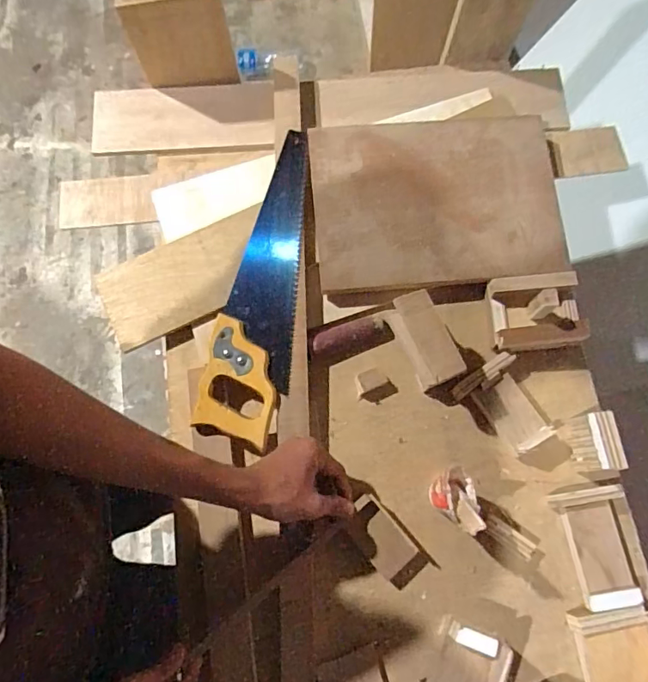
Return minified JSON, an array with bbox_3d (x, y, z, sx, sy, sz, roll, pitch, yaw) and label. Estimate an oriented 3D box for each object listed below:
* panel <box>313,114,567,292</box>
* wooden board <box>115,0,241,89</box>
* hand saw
[{"bbox_3d":[0.143,-0.184,0.643,0.308,0.013,0.222,-4,80,0],"label":"panel"},{"bbox_3d":[-0.193,-0.404,0.664,0.132,0.147,0.019,-6,72,0],"label":"wooden board"},{"bbox_3d":[-0.079,-0.079,0.625,0.104,0.036,0.410,8,74,2],"label":"hand saw"}]

